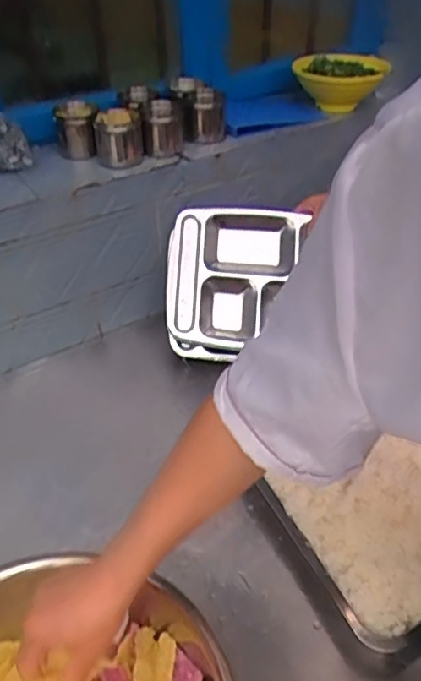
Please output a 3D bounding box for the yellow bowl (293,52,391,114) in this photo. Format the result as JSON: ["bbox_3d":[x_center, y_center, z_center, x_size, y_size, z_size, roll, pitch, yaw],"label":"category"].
[{"bbox_3d":[0.266,-0.532,1.143,0.191,0.082,0.155,8,40,10],"label":"yellow bowl"}]

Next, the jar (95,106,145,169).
[{"bbox_3d":[-0.151,-0.335,0.920,0.083,0.076,0.073,-5,39,-5],"label":"jar"}]

